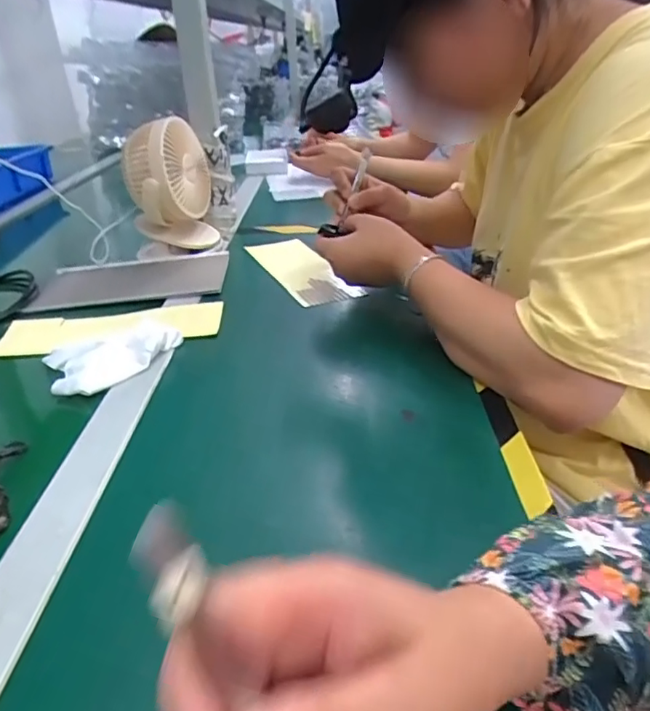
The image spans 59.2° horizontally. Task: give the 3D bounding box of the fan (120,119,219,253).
[{"bbox_3d":[-0.210,-0.226,0.783,0.106,0.170,0.122,-8,30,-8],"label":"fan"}]

